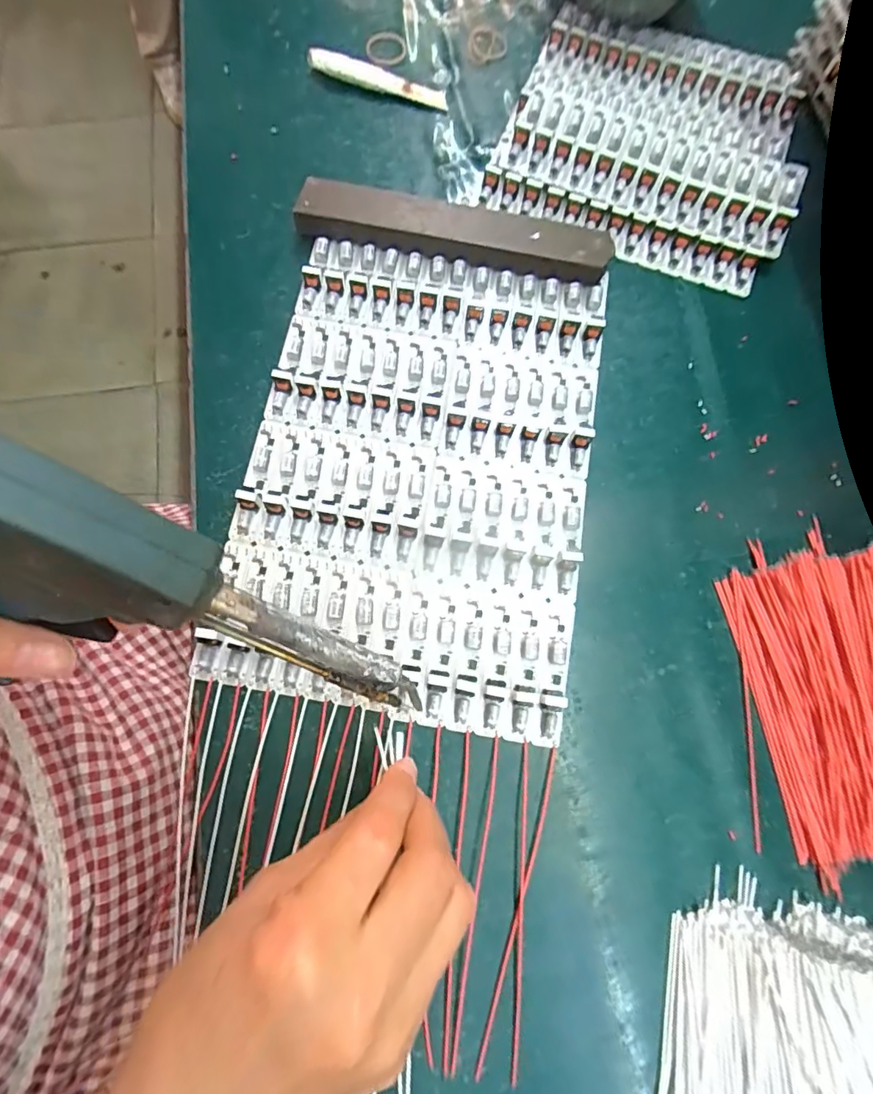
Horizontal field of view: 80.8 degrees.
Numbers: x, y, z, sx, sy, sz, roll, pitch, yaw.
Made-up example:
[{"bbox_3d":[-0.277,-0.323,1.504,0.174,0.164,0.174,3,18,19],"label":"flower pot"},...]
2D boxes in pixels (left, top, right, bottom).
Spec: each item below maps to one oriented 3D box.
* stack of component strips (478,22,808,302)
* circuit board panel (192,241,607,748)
[{"bbox_3d":[0.155,-0.293,0.358,0.196,0.018,0.208,22,76,4],"label":"stack of component strips"},{"bbox_3d":[-0.008,-0.050,0.295,0.188,0.011,0.279,11,75,1],"label":"circuit board panel"}]

